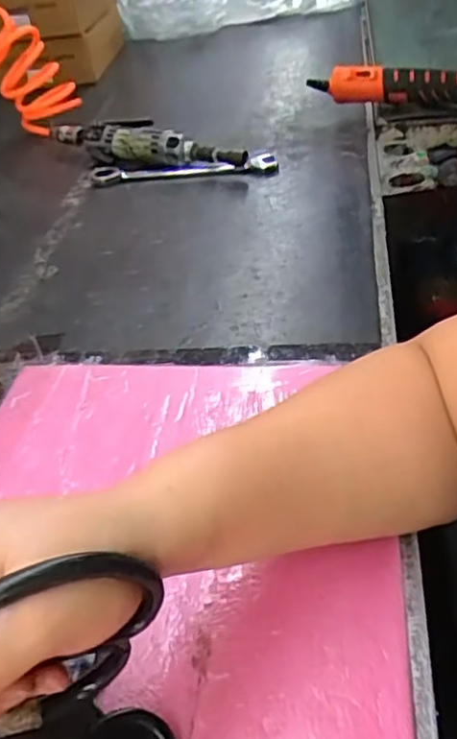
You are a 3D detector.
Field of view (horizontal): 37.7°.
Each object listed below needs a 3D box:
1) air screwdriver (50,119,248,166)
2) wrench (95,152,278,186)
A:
[{"bbox_3d":[-0.106,-0.273,0.823,0.276,0.047,0.055,19,45,26],"label":"air screwdriver"},{"bbox_3d":[-0.054,-0.241,0.811,0.224,0.017,0.044,-6,40,-1],"label":"wrench"}]

